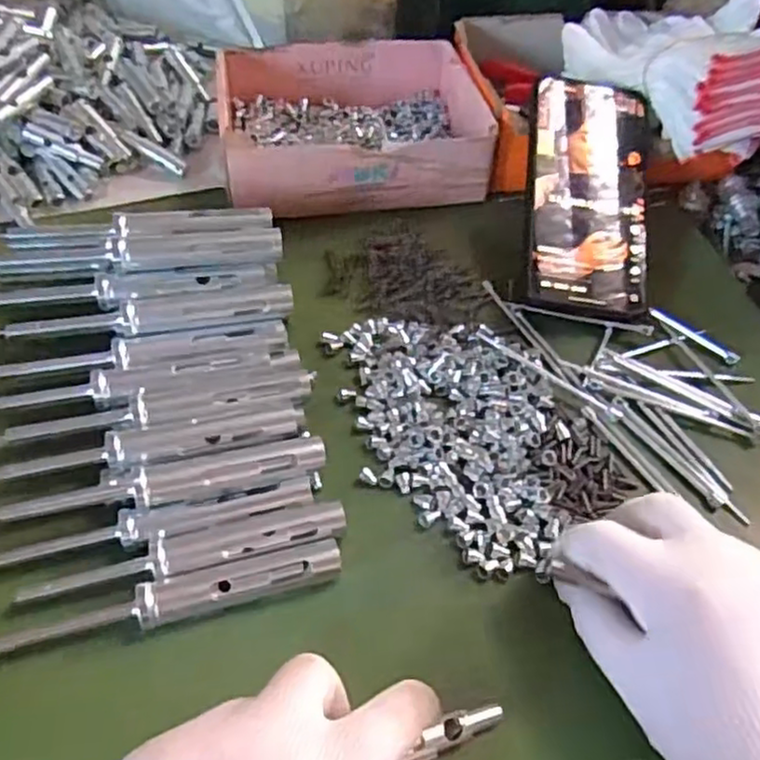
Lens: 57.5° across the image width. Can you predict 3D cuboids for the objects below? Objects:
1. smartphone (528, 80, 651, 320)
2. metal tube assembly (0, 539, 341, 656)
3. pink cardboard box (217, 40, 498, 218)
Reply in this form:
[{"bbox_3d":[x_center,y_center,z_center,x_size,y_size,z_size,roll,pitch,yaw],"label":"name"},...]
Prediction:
[{"bbox_3d":[0.129,-0.113,0.425,0.075,0.013,0.153,7,76,-4],"label":"smartphone"},{"bbox_3d":[-0.088,0.096,0.299,0.144,0.018,0.017,-12,56,-13],"label":"metal tube assembly"},{"bbox_3d":[-0.019,-0.183,0.479,0.166,0.043,0.149,-6,55,-9],"label":"pink cardboard box"}]

